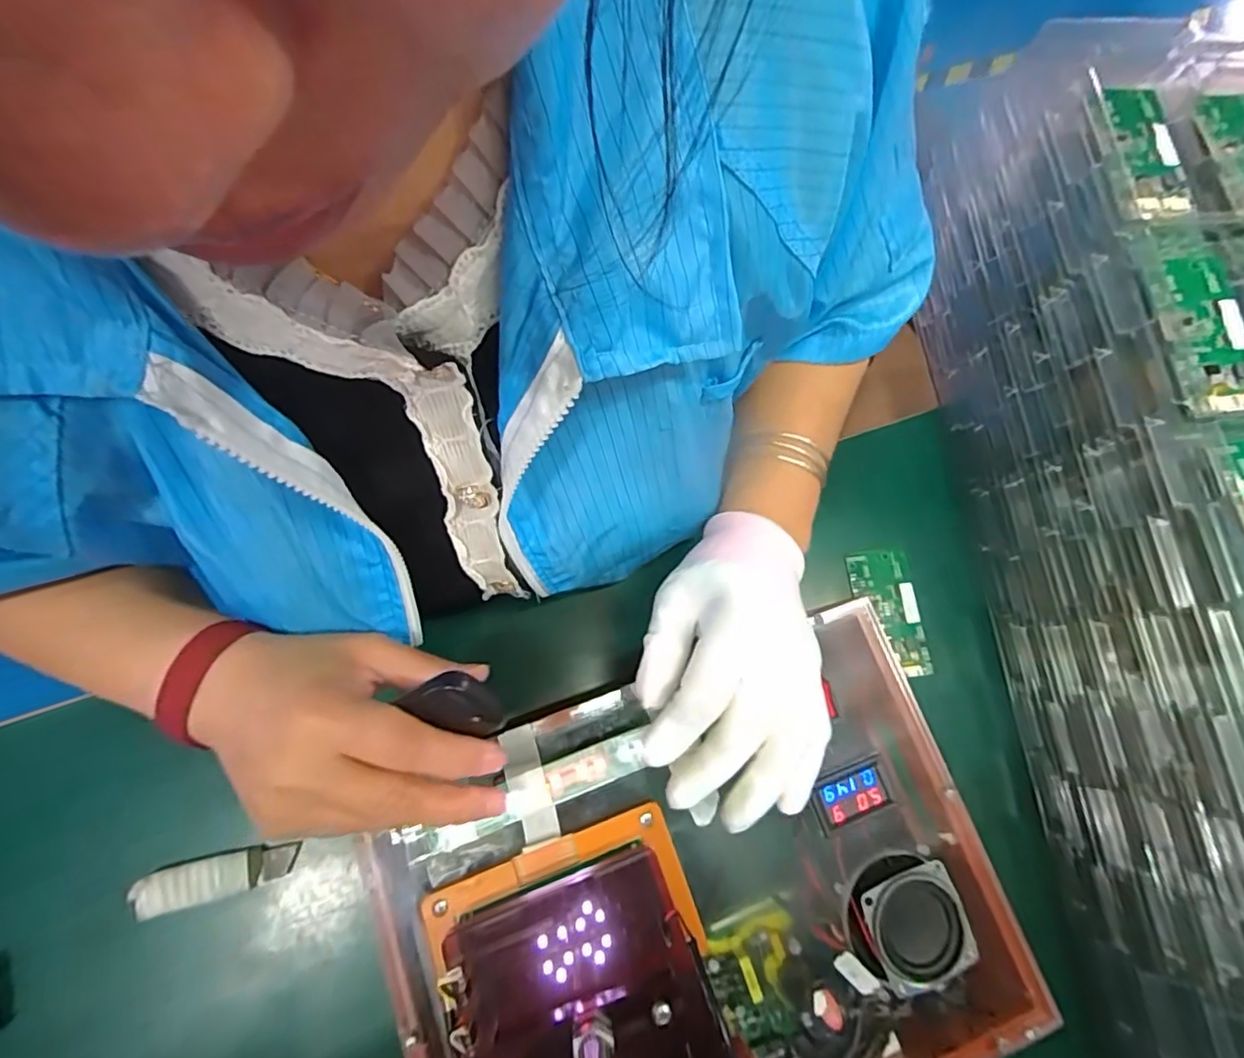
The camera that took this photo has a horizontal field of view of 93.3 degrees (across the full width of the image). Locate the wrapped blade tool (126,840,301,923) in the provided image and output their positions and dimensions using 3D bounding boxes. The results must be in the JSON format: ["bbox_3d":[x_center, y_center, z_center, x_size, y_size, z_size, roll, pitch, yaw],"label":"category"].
[{"bbox_3d":[-0.245,0.210,0.354,0.086,0.006,0.023,-8,75,-18],"label":"wrapped blade tool"}]

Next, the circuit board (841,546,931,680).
[{"bbox_3d":[0.203,0.063,0.445,0.047,0.012,0.095,-8,76,-6],"label":"circuit board"}]

